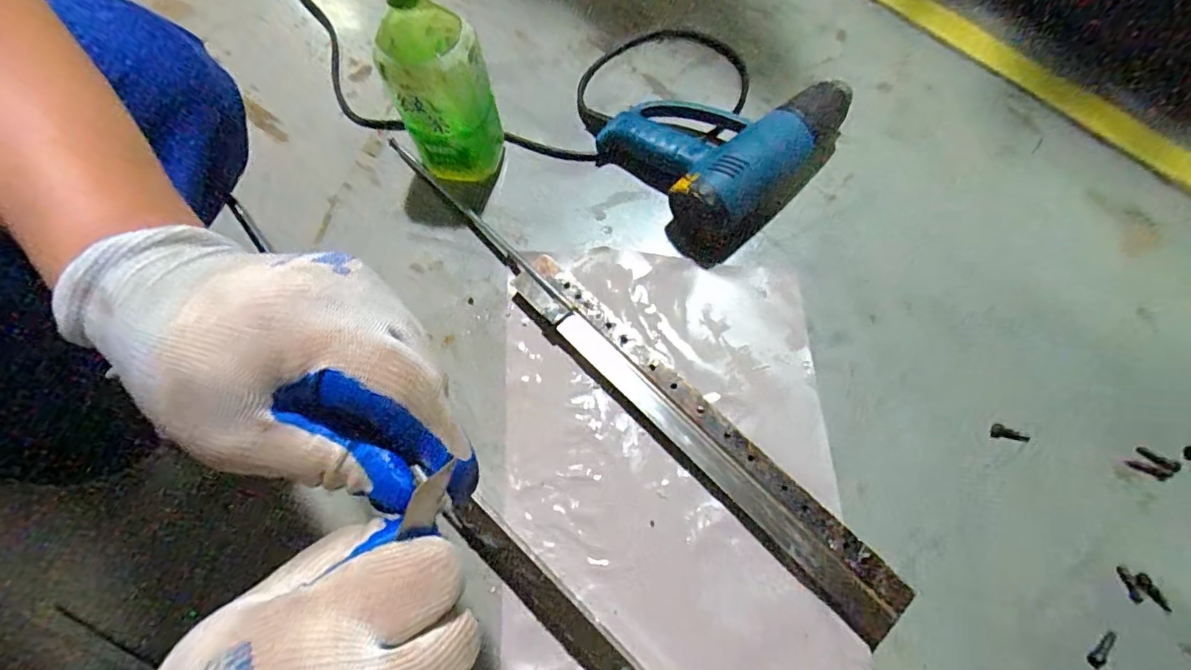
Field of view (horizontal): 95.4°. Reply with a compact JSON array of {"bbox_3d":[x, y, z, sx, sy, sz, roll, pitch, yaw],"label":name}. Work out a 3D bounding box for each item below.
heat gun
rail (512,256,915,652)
[{"bbox_3d":[0.149,-0.221,0.591,0.239,0.078,0.199,-35,72,-10],"label":"heat gun"},{"bbox_3d":[0.083,0.085,0.502,0.060,0.022,0.444,-43,74,-12],"label":"rail"}]

